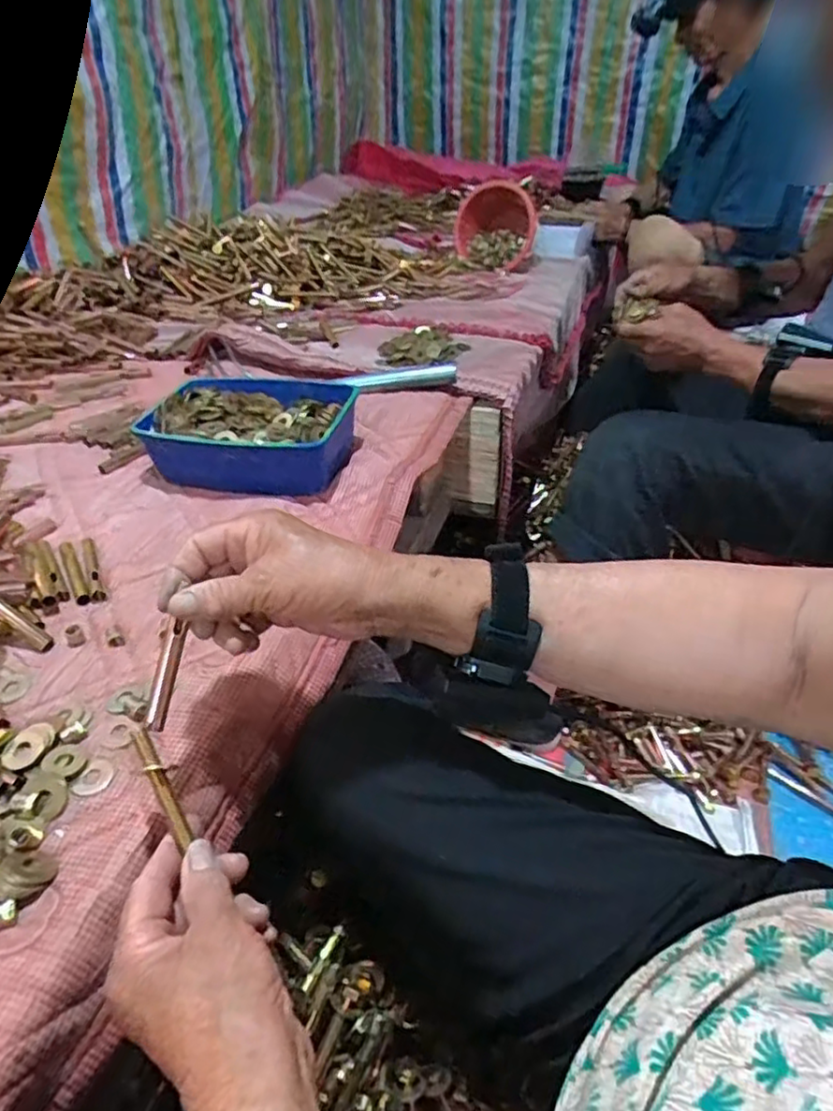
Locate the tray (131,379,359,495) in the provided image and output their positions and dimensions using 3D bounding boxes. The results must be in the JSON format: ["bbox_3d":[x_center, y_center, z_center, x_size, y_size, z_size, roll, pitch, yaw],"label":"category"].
[{"bbox_3d":[-0.168,-0.126,0.668,0.196,0.063,0.140,7,39,7],"label":"tray"}]

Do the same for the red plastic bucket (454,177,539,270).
[{"bbox_3d":[0.167,-0.692,1.331,0.177,0.142,0.129,5,37,5],"label":"red plastic bucket"}]

